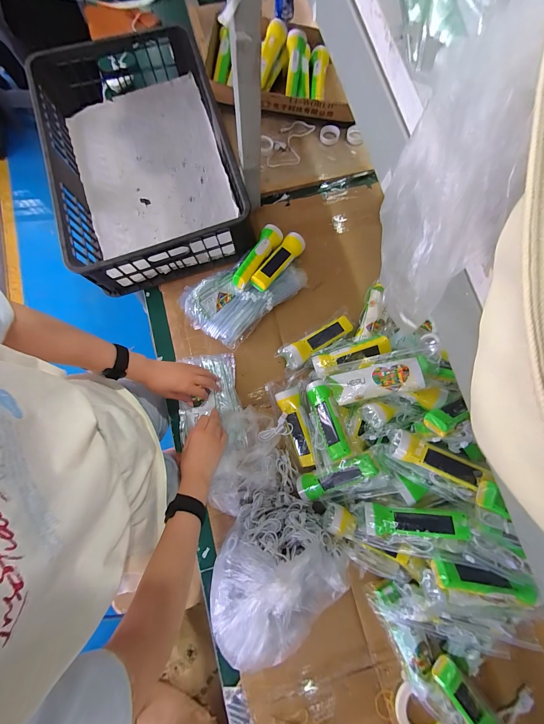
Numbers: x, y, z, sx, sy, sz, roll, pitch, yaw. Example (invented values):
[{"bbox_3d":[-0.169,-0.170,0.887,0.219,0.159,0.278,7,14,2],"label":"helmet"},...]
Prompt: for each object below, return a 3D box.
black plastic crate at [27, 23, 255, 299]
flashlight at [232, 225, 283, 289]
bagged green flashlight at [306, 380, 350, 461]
[{"bbox_3d":[-0.314,-0.508,0.682,0.398,0.135,0.610,-16,81,-4],"label":"black plastic crate"},{"bbox_3d":[-0.031,-0.247,0.639,0.046,0.039,0.170,28,81,4],"label":"flashlight"},{"bbox_3d":[0.110,0.118,0.575,0.056,0.045,0.171,-12,57,-3],"label":"bagged green flashlight"}]

